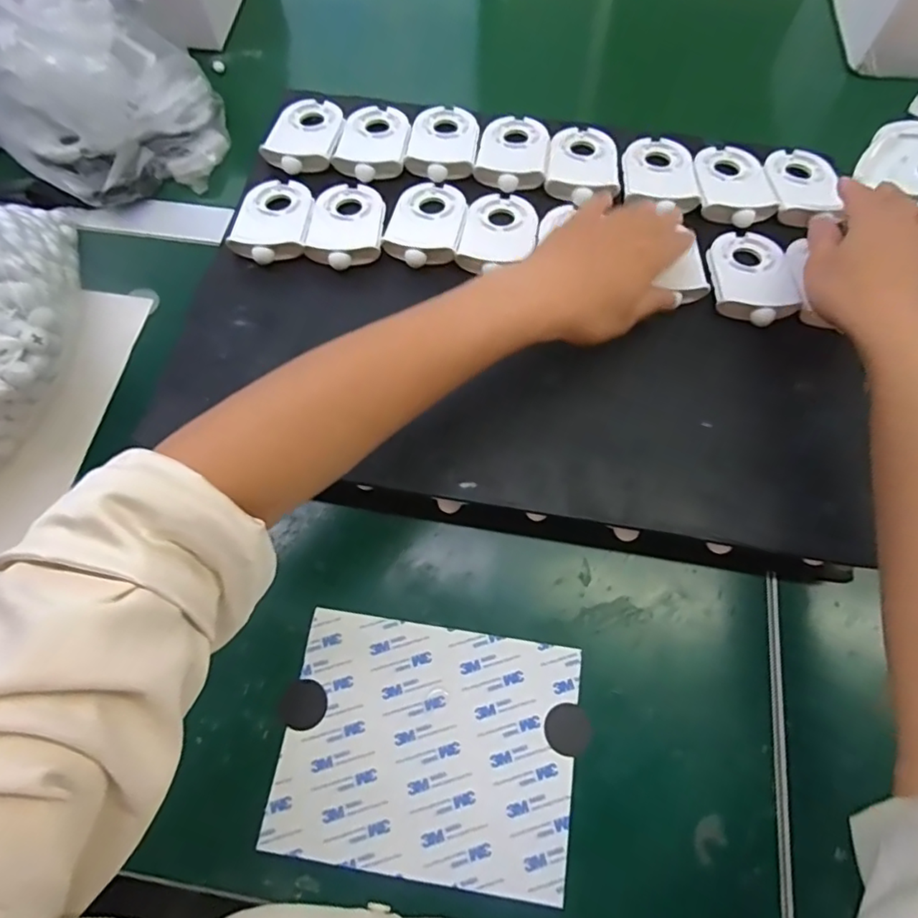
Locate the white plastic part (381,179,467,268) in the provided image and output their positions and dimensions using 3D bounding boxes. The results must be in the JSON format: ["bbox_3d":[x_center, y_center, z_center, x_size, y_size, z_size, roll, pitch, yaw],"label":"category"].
[{"bbox_3d":[-0.025,-0.188,0.448,0.057,0.020,0.088,9,68,4],"label":"white plastic part"}]

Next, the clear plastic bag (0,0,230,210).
[{"bbox_3d":[-0.304,-0.318,0.480,0.167,0.121,0.155,-22,69,-9],"label":"clear plastic bag"}]

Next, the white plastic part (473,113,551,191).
[{"bbox_3d":[0.046,-0.260,0.480,0.056,0.018,0.088,10,68,5],"label":"white plastic part"}]

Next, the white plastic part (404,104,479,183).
[{"bbox_3d":[-0.013,-0.269,0.481,0.056,0.017,0.086,6,68,3],"label":"white plastic part"}]

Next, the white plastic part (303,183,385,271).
[{"bbox_3d":[-0.088,-0.187,0.448,0.056,0.015,0.087,2,67,1],"label":"white plastic part"}]

